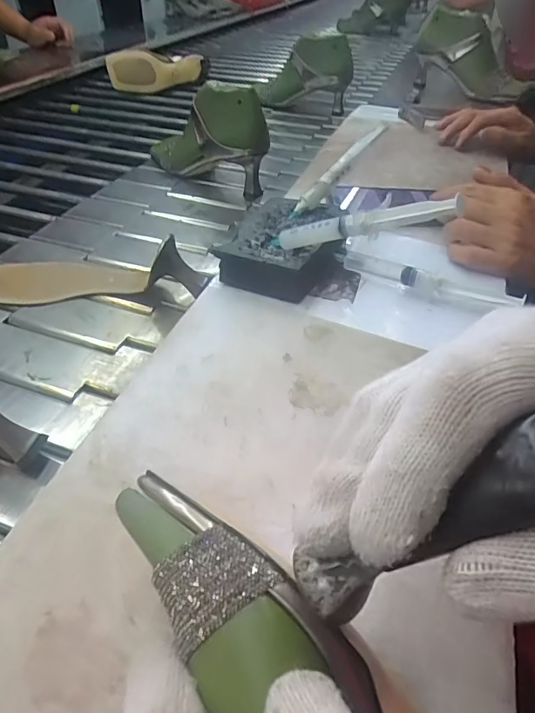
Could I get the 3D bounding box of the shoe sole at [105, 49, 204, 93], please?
[{"bbox_3d":[-0.252,-0.654,1.135,0.216,0.088,0.042,-14,44,-17],"label":"shoe sole"}]

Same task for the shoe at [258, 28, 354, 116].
[{"bbox_3d":[0.073,-0.568,1.005,0.193,0.154,0.076,13,41,14],"label":"shoe"}]

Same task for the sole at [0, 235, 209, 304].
[{"bbox_3d":[-0.186,-0.099,0.511,0.244,0.058,0.080,0,41,-2],"label":"sole"}]

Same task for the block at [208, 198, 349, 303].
[{"bbox_3d":[0.019,-0.104,0.454,0.091,0.037,0.133,17,44,17],"label":"block"}]

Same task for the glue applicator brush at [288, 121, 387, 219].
[{"bbox_3d":[0.067,-0.176,0.468,0.121,0.015,0.014,-45,52,1],"label":"glue applicator brush"}]

